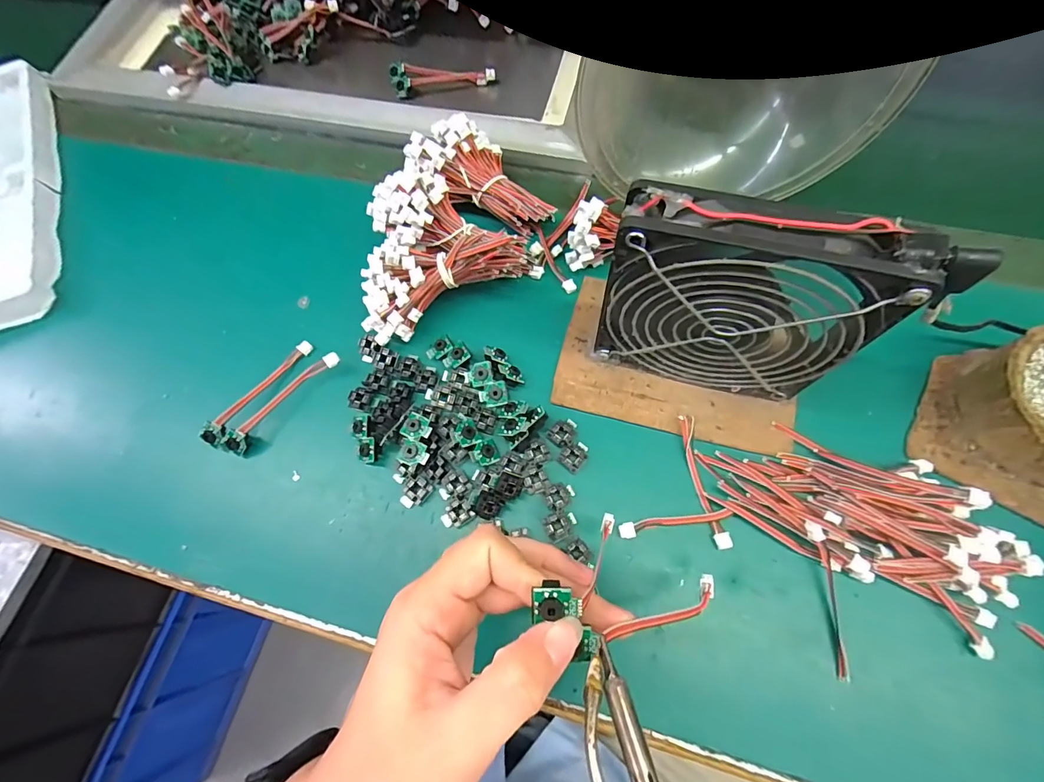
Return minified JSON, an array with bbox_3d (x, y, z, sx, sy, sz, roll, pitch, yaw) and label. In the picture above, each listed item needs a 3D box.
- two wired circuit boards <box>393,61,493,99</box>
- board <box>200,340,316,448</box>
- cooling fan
[{"bbox_3d":[-0.071,-0.281,0.396,0.092,0.011,0.028,0,70,4],"label":"two wired circuit boards"},{"bbox_3d":[-0.170,0.000,0.286,0.011,0.014,0.086,34,76,15],"label":"board"},{"bbox_3d":[0.103,-0.038,0.223,0.122,0.128,0.026,14,72,9],"label":"cooling fan"}]

